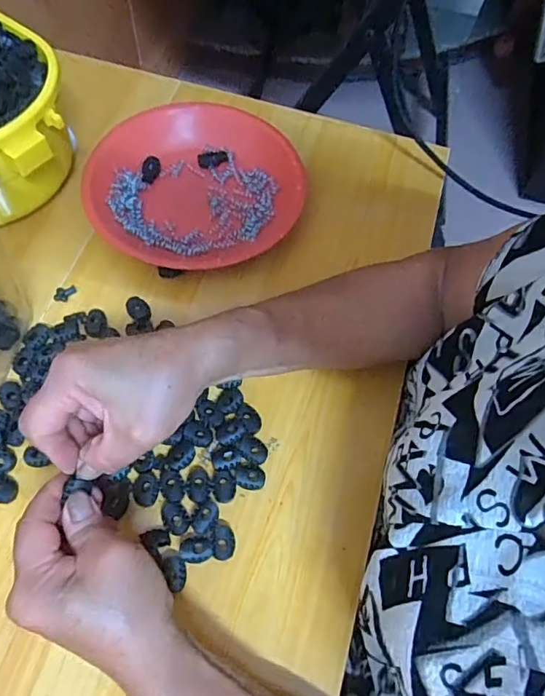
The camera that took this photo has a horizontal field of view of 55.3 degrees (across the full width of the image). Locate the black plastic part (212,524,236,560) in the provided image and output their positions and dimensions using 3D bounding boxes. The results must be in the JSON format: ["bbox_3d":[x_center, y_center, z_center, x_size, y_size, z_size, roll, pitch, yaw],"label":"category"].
[{"bbox_3d":[-0.034,0.134,0.359,0.015,0.008,0.022,0,64,-4],"label":"black plastic part"}]

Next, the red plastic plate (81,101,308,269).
[{"bbox_3d":[-0.068,-0.149,0.482,0.184,0.033,0.193,1,64,-3],"label":"red plastic plate"}]

